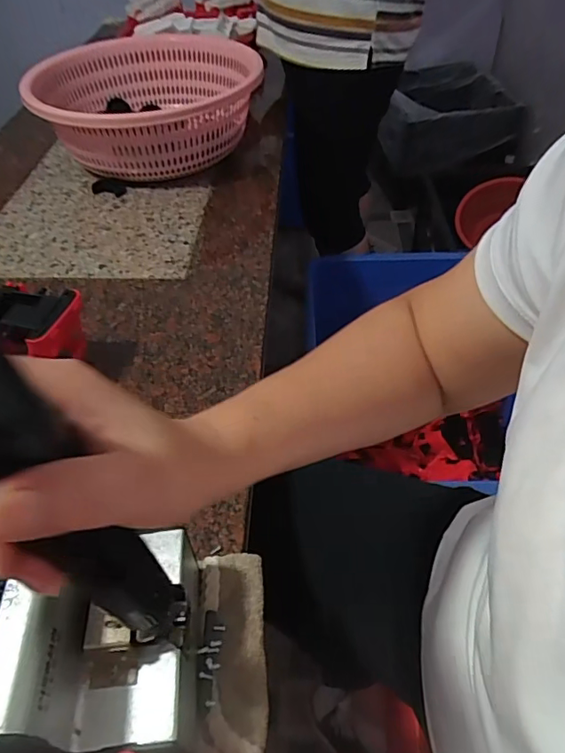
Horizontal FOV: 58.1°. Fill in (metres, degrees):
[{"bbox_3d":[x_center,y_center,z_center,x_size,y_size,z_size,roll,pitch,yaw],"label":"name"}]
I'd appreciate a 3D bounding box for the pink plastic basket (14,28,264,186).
[{"bbox_3d":[-0.223,-0.454,0.875,0.350,0.154,0.370,1,47,4],"label":"pink plastic basket"}]

